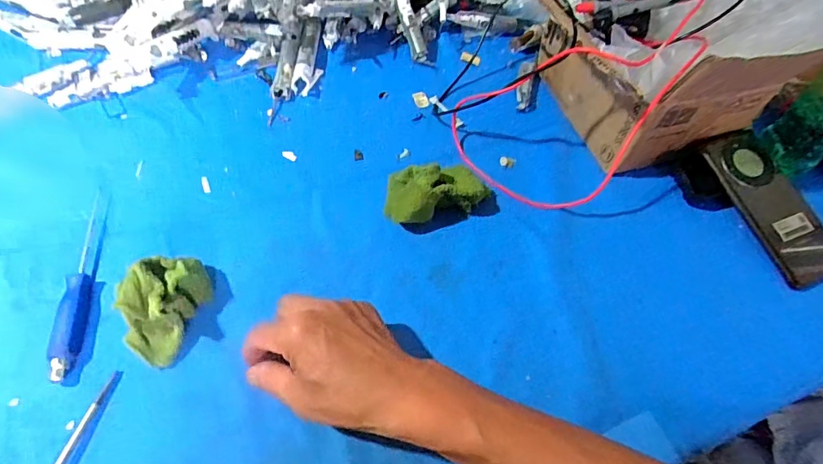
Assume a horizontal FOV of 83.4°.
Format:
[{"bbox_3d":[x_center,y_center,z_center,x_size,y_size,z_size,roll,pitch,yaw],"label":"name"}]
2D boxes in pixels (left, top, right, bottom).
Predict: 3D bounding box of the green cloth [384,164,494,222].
[{"bbox_3d":[0.028,-0.045,0.462,0.107,0.031,0.056,-8,59,-7],"label":"green cloth"}]

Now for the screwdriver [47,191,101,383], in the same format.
[{"bbox_3d":[-0.292,0.037,0.411,0.020,0.021,0.189,-8,59,-8],"label":"screwdriver"}]

